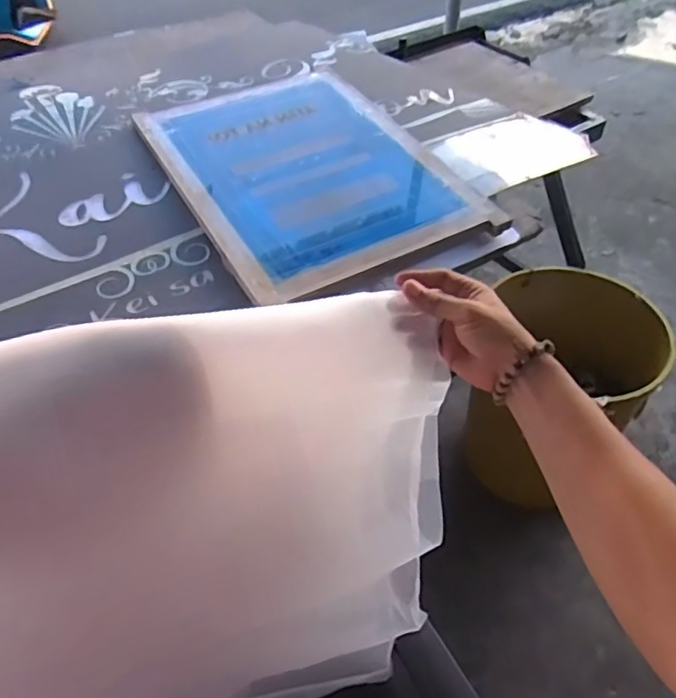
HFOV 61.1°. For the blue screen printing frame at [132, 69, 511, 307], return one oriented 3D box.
[{"bbox_3d":[-0.066,-0.376,1.163,0.514,0.046,0.693,-23,54,-19],"label":"blue screen printing frame"}]

